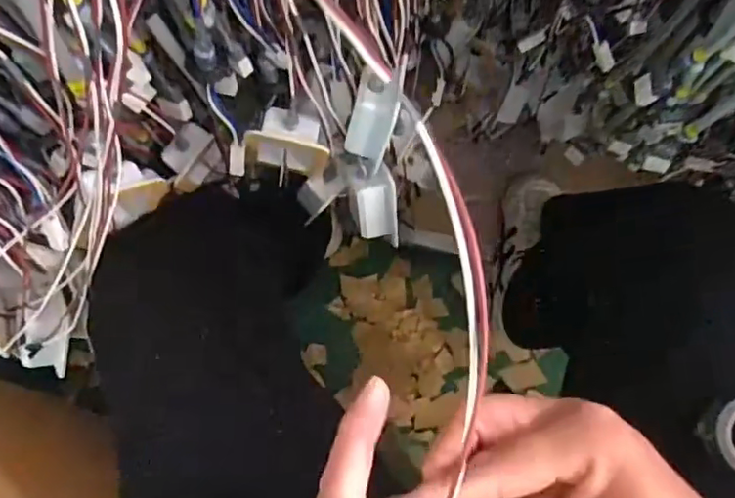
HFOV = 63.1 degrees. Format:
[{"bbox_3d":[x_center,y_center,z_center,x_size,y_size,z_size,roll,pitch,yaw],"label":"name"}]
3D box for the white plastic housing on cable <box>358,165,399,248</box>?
[{"bbox_3d":[0.007,-0.037,0.516,0.033,0.065,0.030,-10,35,-8],"label":"white plastic housing on cable"}]

